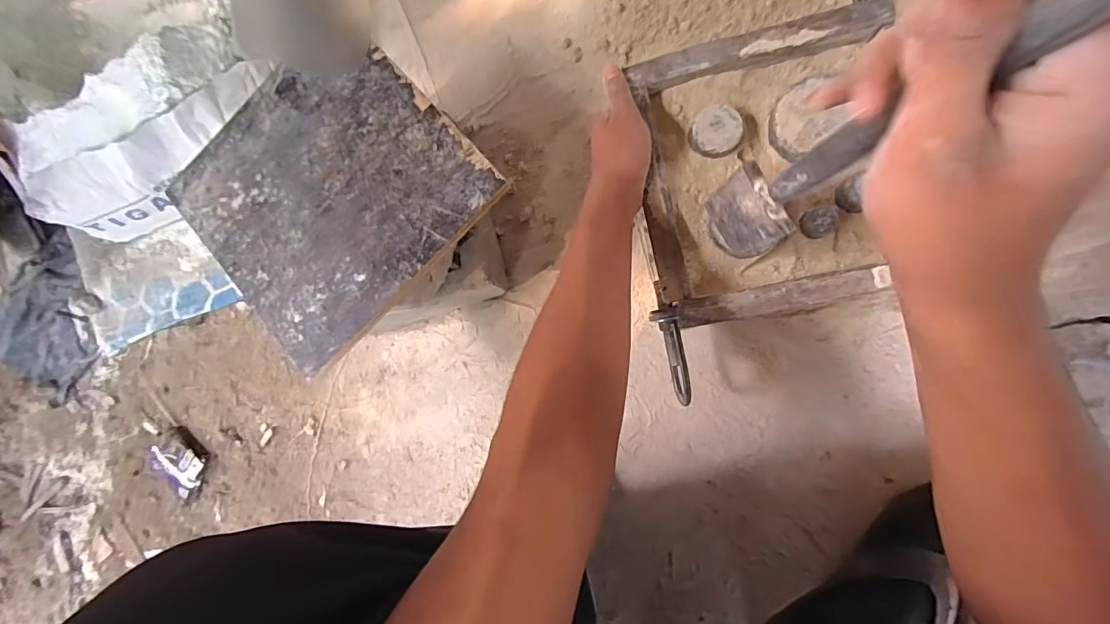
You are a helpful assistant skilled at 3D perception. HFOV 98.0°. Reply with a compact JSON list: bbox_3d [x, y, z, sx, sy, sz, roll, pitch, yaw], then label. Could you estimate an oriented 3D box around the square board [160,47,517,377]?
[{"bbox_3d":[-0.208,-0.110,0.435,0.242,0.018,0.238,-44,84,6],"label":"square board"}]

